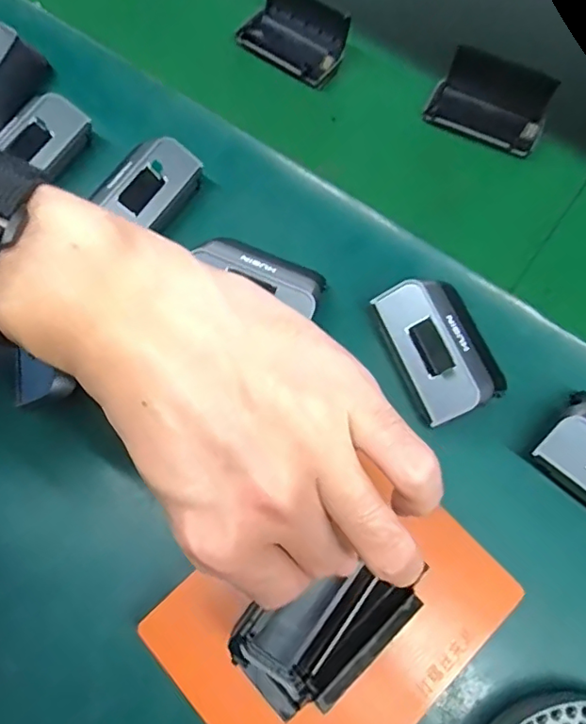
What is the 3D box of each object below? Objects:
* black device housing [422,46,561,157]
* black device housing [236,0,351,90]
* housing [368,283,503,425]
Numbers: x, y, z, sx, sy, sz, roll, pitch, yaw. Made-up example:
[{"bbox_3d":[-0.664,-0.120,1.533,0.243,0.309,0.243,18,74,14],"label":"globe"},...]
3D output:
[{"bbox_3d":[0.130,-0.170,0.354,0.074,0.028,0.048,27,72,9],"label":"black device housing"},{"bbox_3d":[0.003,-0.226,0.370,0.073,0.025,0.047,37,74,12],"label":"black device housing"},{"bbox_3d":[0.078,-0.007,0.285,0.048,0.032,0.074,-20,72,-7],"label":"housing"}]

